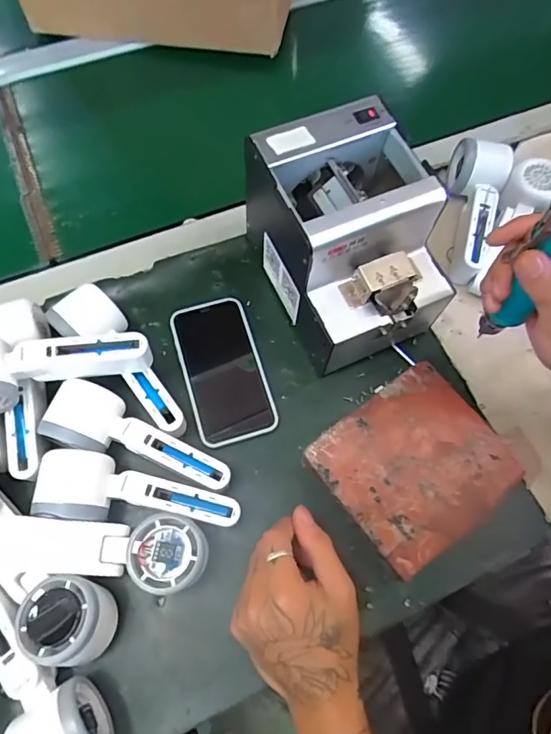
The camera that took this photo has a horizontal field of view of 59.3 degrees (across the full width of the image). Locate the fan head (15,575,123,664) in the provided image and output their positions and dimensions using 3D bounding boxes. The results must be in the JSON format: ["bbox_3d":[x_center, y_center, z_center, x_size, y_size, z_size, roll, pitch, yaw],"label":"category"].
[{"bbox_3d":[-0.154,0.186,0.360,0.060,0.048,0.055,0,67,-1],"label":"fan head"}]

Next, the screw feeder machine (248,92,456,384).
[{"bbox_3d":[0.067,-0.114,0.445,0.135,0.143,0.173,-18,69,-9],"label":"screw feeder machine"}]

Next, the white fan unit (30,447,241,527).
[{"bbox_3d":[-0.110,0.103,0.398,0.159,0.048,0.053,6,67,1],"label":"white fan unit"}]

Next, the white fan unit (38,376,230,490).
[{"bbox_3d":[-0.115,0.058,0.417,0.161,0.048,0.054,14,67,5],"label":"white fan unit"}]

